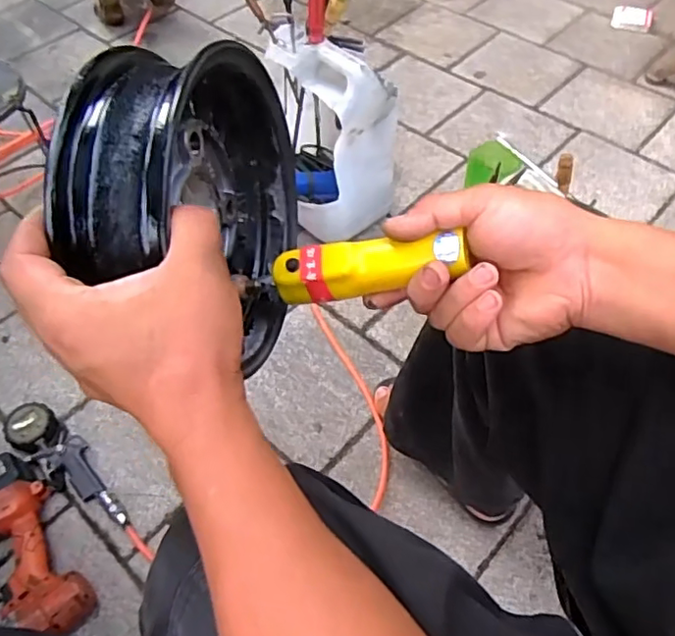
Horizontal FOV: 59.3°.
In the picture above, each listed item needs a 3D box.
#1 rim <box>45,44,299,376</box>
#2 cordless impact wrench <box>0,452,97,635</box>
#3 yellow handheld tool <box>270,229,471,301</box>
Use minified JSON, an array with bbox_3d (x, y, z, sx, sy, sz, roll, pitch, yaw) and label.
[{"bbox_3d":[-0.094,-0.073,0.414,0.099,0.184,0.193,6,54,5],"label":"rim"},{"bbox_3d":[-0.413,0.302,0.759,0.121,0.069,0.241,-31,60,-20],"label":"cordless impact wrench"},{"bbox_3d":[0.021,-0.037,0.419,0.136,0.038,0.026,-9,52,17],"label":"yellow handheld tool"}]

